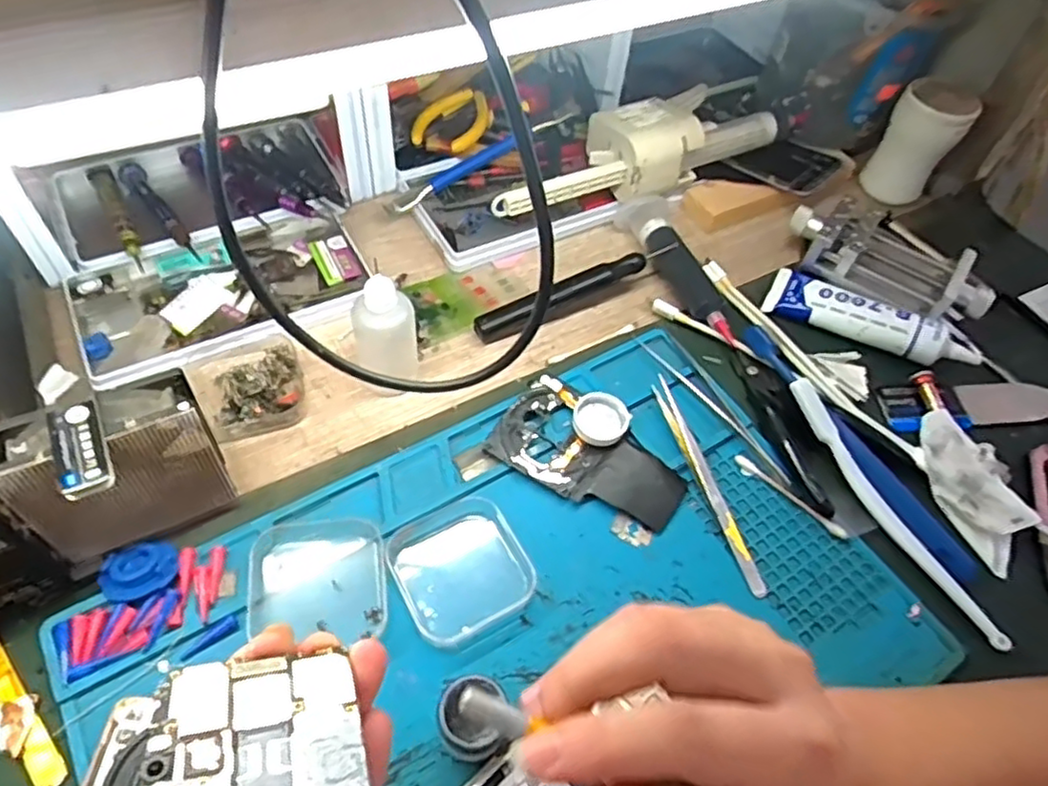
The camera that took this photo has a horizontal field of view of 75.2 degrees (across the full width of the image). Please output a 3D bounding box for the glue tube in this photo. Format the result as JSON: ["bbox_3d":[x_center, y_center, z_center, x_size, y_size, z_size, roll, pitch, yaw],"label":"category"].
[{"bbox_3d":[0.238,-0.054,0.463,0.135,0.021,0.044,25,56,11],"label":"glue tube"}]

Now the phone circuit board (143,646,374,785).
[{"bbox_3d":[-0.075,0.102,0.194,0.055,0.004,0.063,-4,30,-20],"label":"phone circuit board"}]

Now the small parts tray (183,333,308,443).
[{"bbox_3d":[-0.161,-0.007,0.398,0.060,0.023,0.060,-22,60,-20],"label":"small parts tray"}]

